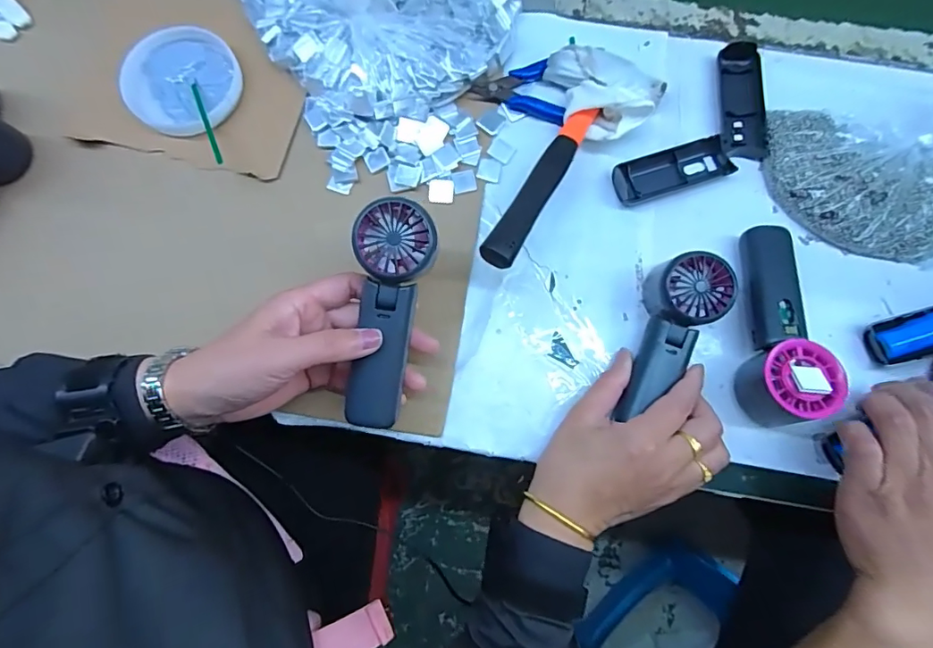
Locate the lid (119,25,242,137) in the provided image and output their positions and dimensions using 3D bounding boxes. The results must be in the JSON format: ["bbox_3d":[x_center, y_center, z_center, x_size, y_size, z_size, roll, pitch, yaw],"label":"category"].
[{"bbox_3d":[-0.255,-0.218,0.453,0.098,0.022,0.100,0,76,0],"label":"lid"}]

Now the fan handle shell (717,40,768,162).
[{"bbox_3d":[0.247,-0.198,0.445,0.040,0.021,0.103,6,76,1],"label":"fan handle shell"}]

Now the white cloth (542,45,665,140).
[{"bbox_3d":[0.125,-0.204,0.434,0.091,0.044,0.090,-15,77,-4],"label":"white cloth"}]

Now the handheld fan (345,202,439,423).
[{"bbox_3d":[-0.053,-0.006,0.339,0.049,0.027,0.150,7,94,2],"label":"handheld fan"}]

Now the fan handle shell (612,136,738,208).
[{"bbox_3d":[0.178,-0.133,0.433,0.104,0.013,0.036,-18,77,-4],"label":"fan handle shell"}]

